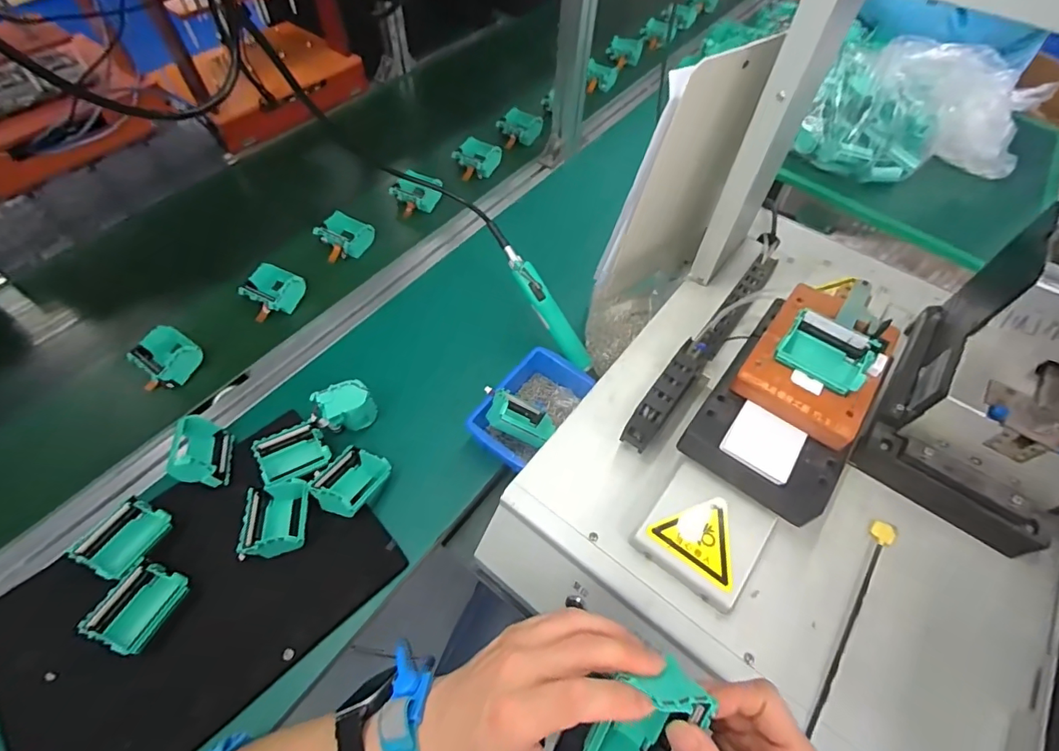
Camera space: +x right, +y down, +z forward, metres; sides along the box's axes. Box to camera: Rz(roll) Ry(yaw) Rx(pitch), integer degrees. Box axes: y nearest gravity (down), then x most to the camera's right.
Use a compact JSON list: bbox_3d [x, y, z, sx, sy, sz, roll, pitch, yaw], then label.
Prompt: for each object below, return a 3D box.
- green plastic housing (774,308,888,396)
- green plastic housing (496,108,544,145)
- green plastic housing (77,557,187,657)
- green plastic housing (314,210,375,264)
[{"bbox_3d":[0.262,-0.019,0.430,0.072,0.030,0.067,33,62,18],"label":"green plastic housing"},{"bbox_3d":[-0.016,-0.496,0.961,0.075,0.033,0.072,33,62,18],"label":"green plastic housing"},{"bbox_3d":[-0.368,0.215,0.457,0.055,0.028,0.068,18,58,10],"label":"green plastic housing"},{"bbox_3d":[-0.296,-0.216,0.773,0.077,0.043,0.076,32,62,18],"label":"green plastic housing"}]

